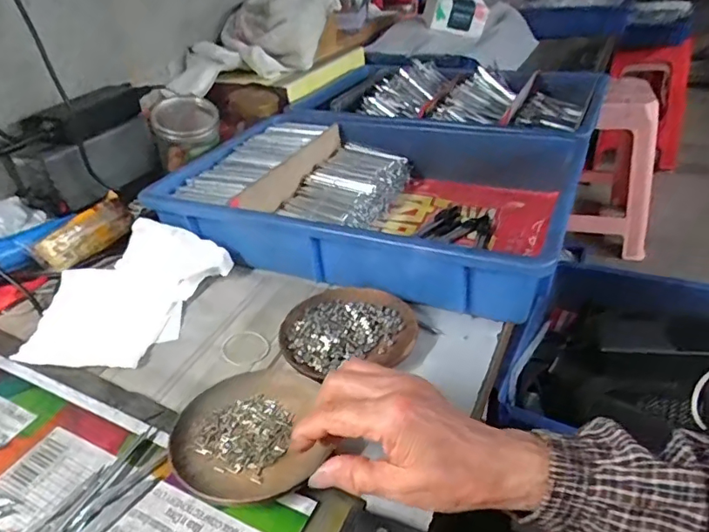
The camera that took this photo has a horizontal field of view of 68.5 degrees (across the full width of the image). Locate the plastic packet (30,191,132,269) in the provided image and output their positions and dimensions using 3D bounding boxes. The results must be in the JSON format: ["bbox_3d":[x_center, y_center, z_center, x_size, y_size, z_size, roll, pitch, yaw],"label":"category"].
[{"bbox_3d":[-0.308,-0.041,0.603,0.034,0.044,0.114,12,37,22],"label":"plastic packet"}]

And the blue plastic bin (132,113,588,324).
[{"bbox_3d":[0.018,-0.095,0.617,0.426,0.074,0.323,11,36,22],"label":"blue plastic bin"}]

